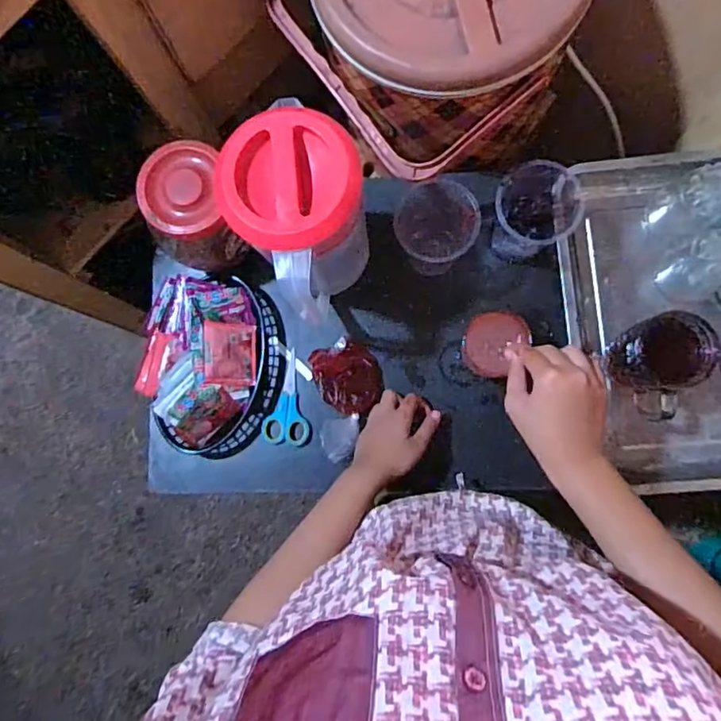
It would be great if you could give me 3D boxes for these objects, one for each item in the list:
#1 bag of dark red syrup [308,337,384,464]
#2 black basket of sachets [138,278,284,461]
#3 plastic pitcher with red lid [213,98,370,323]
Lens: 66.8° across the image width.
[{"bbox_3d":[-0.013,0.045,0.662,0.080,0.038,0.139,-8,84,4],"label":"bag of dark red syrup"},{"bbox_3d":[-0.179,0.007,0.660,0.152,0.075,0.209,4,85,5],"label":"black basket of sachets"},{"bbox_3d":[-0.053,-0.149,0.583,0.118,0.229,0.130,-29,83,2],"label":"plastic pitcher with red lid"}]

